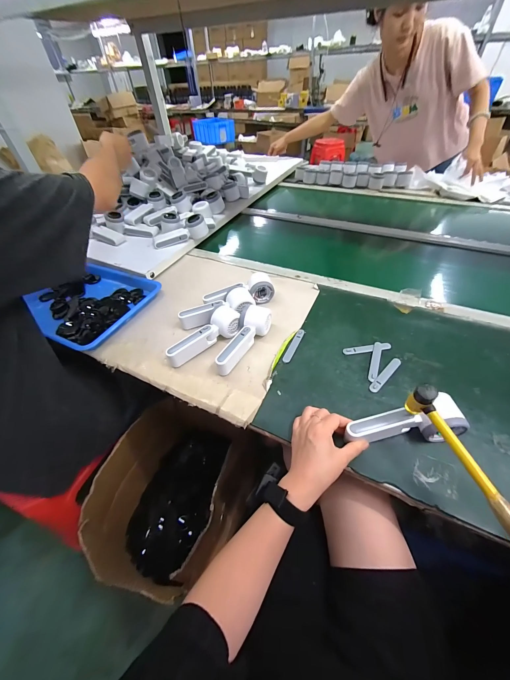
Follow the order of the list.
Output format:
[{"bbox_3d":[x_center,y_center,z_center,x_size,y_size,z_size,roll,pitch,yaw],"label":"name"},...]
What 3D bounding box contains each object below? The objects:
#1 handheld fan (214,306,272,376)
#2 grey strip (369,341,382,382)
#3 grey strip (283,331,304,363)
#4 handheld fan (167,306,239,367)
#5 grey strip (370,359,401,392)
[{"bbox_3d":[-0.021,0.000,0.507,0.055,0.049,0.158,16,51,17],"label":"handheld fan"},{"bbox_3d":[0.228,0.040,0.485,0.015,0.006,0.092,16,51,17],"label":"grey strip"},{"bbox_3d":[0.080,0.010,0.529,0.016,0.004,0.096,19,52,20],"label":"grey strip"},{"bbox_3d":[-0.105,-0.012,0.523,0.162,0.050,0.057,-28,52,-20],"label":"handheld fan"},{"bbox_3d":[0.240,0.062,0.469,0.095,0.004,0.015,-36,55,-26],"label":"grey strip"}]

